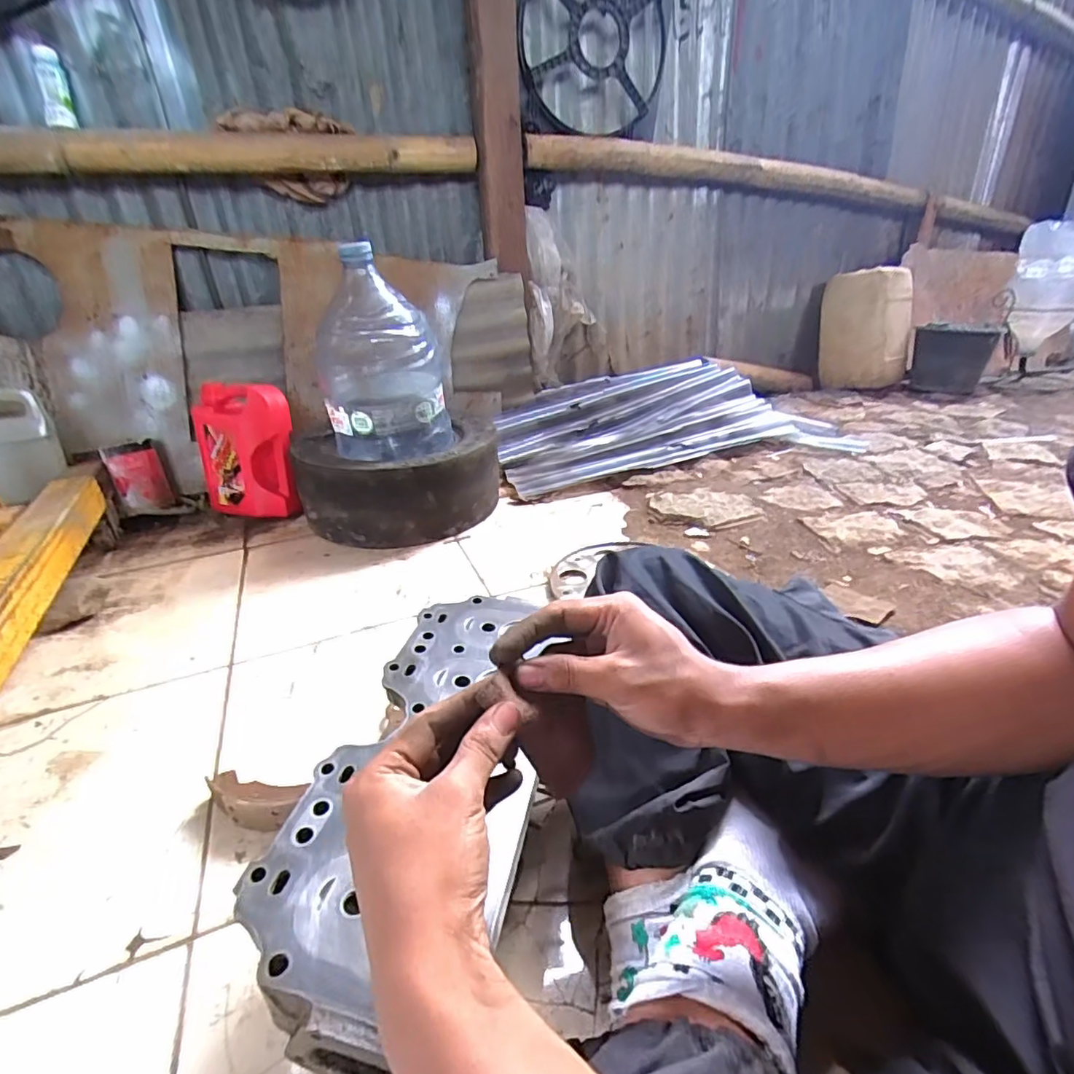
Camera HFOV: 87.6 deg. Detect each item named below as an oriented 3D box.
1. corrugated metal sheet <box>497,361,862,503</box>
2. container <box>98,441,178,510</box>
[{"bbox_3d":[0.358,-0.338,1.603,0.957,0.072,0.491,-10,49,-9],"label":"corrugated metal sheet"},{"bbox_3d":[-0.868,-0.134,1.220,0.099,0.141,0.078,-24,34,-36],"label":"container"}]

